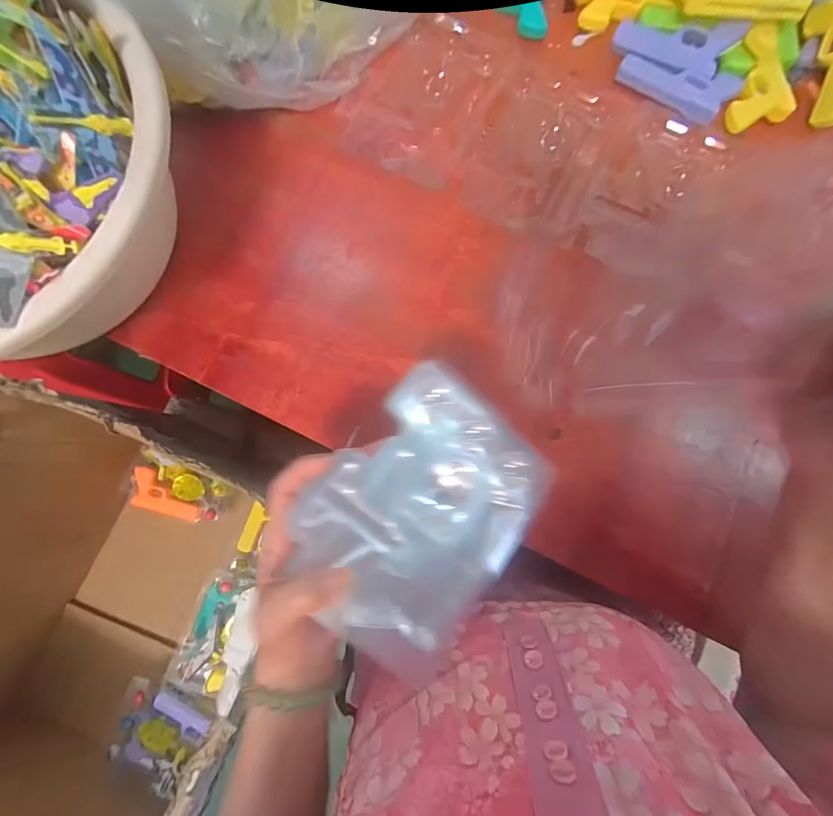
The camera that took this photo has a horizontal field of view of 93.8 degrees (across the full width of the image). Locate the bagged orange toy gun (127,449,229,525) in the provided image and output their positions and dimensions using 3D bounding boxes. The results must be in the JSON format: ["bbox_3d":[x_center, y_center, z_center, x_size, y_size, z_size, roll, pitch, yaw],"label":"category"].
[{"bbox_3d":[-0.390,0.134,0.636,0.141,0.026,0.085,17,82,1],"label":"bagged orange toy gun"}]

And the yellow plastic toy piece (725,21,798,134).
[{"bbox_3d":[0.340,-0.323,0.382,0.058,0.021,0.097,3,83,1],"label":"yellow plastic toy piece"}]

